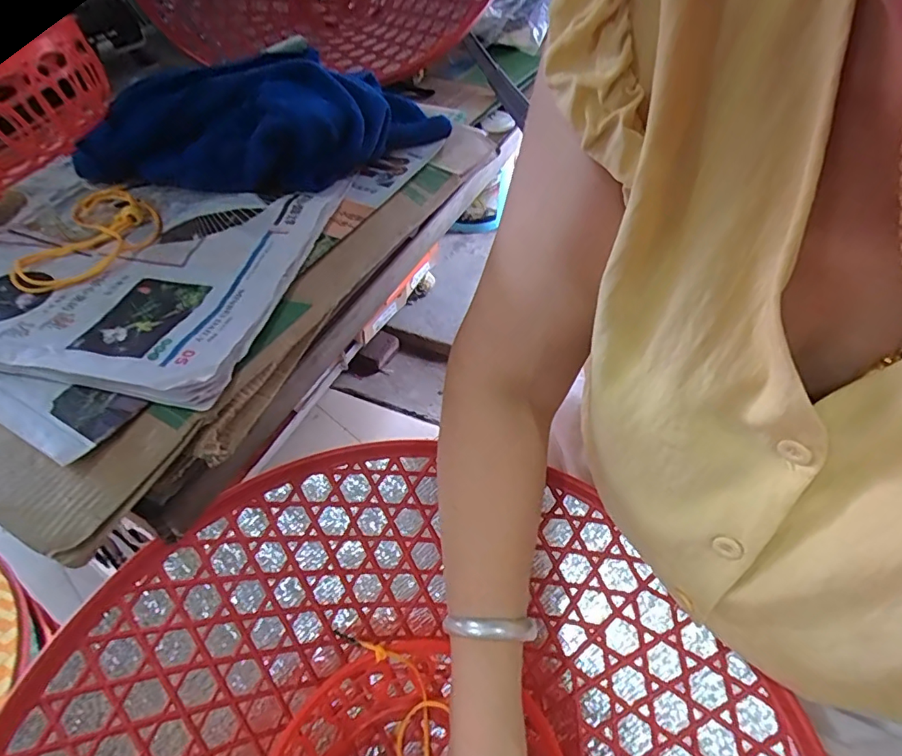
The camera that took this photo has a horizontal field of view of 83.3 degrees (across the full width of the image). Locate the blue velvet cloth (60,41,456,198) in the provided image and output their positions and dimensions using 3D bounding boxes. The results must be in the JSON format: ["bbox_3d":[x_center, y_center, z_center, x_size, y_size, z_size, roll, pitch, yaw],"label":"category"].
[{"bbox_3d":[-0.148,-0.206,0.398,0.266,0.065,0.125,-3,48,0],"label":"blue velvet cloth"}]

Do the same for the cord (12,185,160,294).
[{"bbox_3d":[-0.243,-0.098,0.349,0.073,0.011,0.115,3,49,6],"label":"cord"}]

